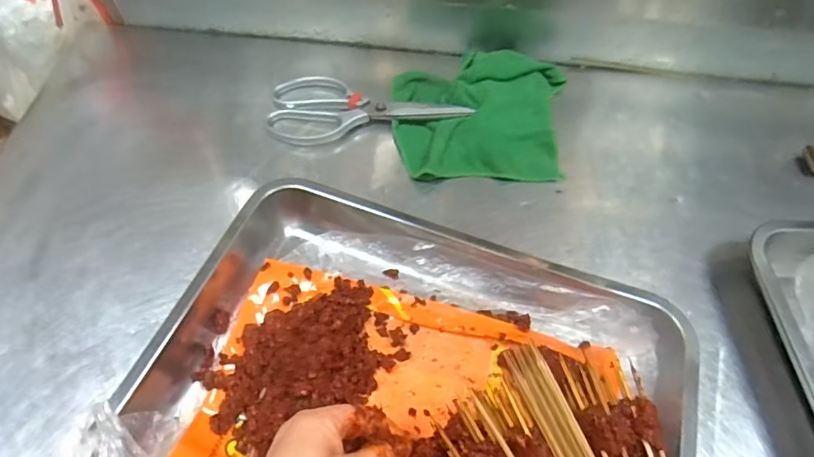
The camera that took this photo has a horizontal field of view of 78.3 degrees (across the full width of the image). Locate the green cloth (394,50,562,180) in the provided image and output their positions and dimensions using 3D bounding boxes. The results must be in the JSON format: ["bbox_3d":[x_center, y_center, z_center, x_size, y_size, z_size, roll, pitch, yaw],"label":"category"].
[{"bbox_3d":[0.082,-0.129,0.552,0.188,0.031,0.160,0,57,-3],"label":"green cloth"}]

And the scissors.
[{"bbox_3d":[-0.046,-0.137,0.559,0.215,0.024,0.082,-8,58,-7],"label":"scissors"}]

